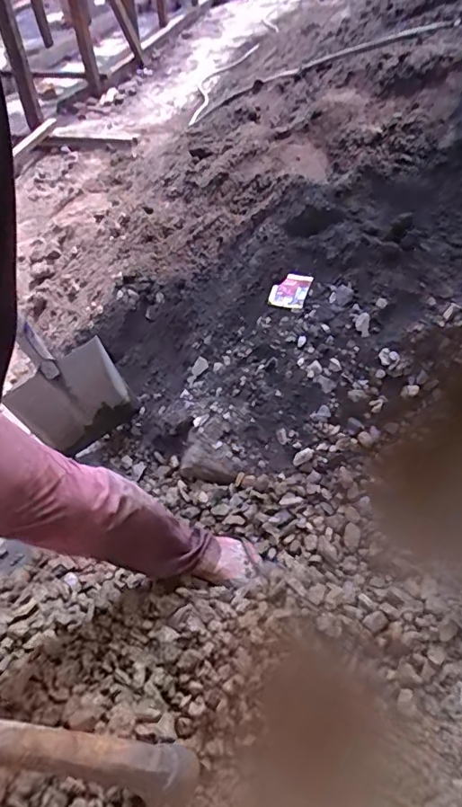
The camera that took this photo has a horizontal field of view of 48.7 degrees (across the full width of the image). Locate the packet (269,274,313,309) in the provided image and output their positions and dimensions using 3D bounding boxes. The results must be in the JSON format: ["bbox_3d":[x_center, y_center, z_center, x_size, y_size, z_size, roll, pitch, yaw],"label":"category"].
[{"bbox_3d":[0.139,-0.267,1.203,0.085,0.012,0.096,18,72,29],"label":"packet"}]

